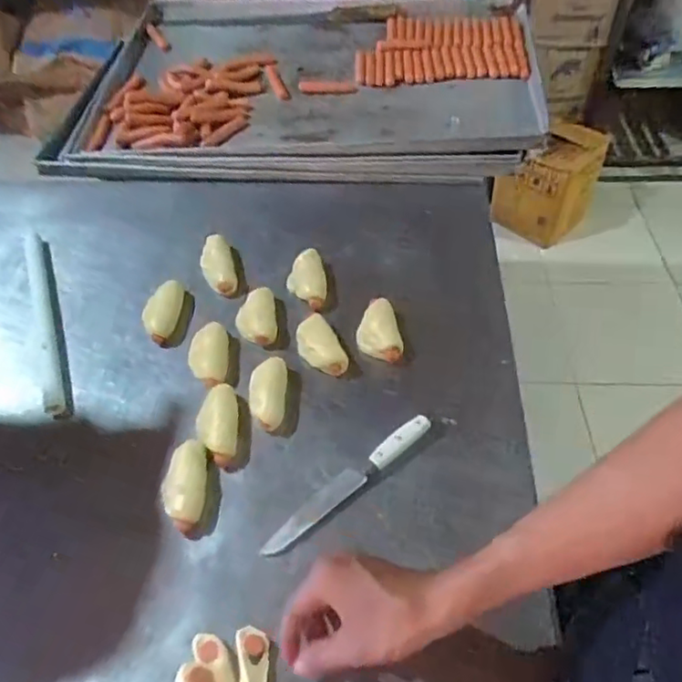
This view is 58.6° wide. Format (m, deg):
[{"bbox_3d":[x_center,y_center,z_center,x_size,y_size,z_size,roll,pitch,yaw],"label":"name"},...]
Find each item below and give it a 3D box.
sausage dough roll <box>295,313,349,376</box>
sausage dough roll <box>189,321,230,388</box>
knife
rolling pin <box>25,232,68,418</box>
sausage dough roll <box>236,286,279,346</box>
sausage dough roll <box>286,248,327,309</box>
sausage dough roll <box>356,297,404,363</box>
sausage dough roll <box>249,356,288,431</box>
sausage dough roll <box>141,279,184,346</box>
[{"bbox_3d":[-0.025,0.007,0.711,0.043,0.027,0.085,-21,53,-14],"label":"sausage dough roll"},{"bbox_3d":[-0.152,0.019,0.703,0.044,0.028,0.079,-5,51,-2],"label":"sausage dough roll"},{"bbox_3d":[0.007,0.139,0.603,0.203,0.022,0.024,-32,57,-21],"label":"knife"},{"bbox_3d":[-0.368,-0.030,0.755,0.024,0.021,0.299,-19,53,-12],"label":"rolling pin"},{"bbox_3d":[-0.103,-0.030,0.739,0.051,0.037,0.077,-8,51,-4],"label":"sausage dough roll"},{"bbox_3d":[-0.044,-0.076,0.780,0.048,0.034,0.081,-9,51,-5],"label":"sausage dough roll"},{"bbox_3d":[0.044,-0.010,0.720,0.049,0.029,0.080,-9,51,-5],"label":"sausage dough roll"},{"bbox_3d":[-0.080,0.058,0.662,0.039,0.029,0.077,-1,51,2],"label":"sausage dough roll"},{"bbox_3d":[-0.220,-0.037,0.755,0.044,0.029,0.087,0,51,3],"label":"sausage dough roll"}]

